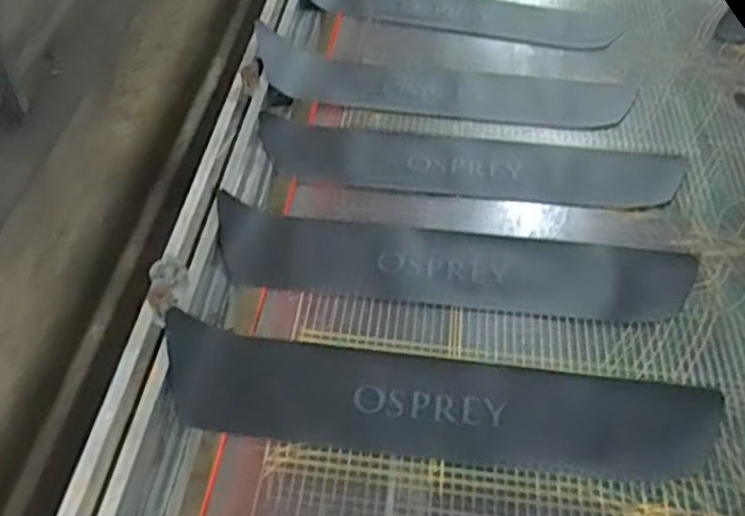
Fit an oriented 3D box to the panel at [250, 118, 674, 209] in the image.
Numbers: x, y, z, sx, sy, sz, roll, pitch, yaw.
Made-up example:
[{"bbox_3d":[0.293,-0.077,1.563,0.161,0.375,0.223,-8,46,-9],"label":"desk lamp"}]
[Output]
[{"bbox_3d":[0.137,-0.129,0.972,0.566,0.009,0.128,4,47,-2],"label":"panel"}]

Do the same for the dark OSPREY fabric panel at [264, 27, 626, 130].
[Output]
[{"bbox_3d":[0.107,-0.258,1.076,0.571,0.021,0.161,8,47,2],"label":"dark OSPREY fabric panel"}]

